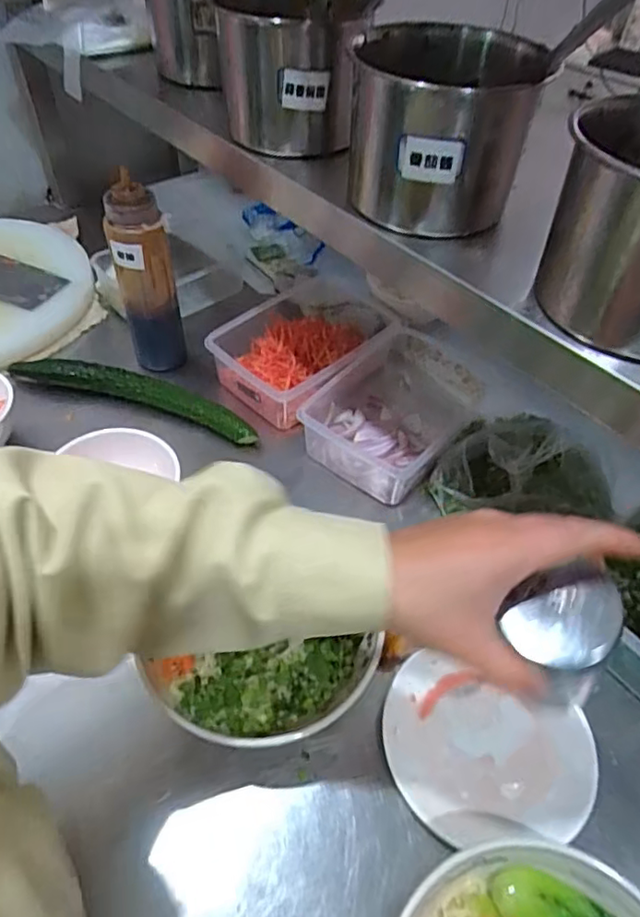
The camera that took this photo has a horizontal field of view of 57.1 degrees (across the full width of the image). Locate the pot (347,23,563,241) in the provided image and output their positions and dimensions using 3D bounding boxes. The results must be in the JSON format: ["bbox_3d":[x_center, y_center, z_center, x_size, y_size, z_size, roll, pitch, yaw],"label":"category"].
[{"bbox_3d":[0.091,-0.261,0.474,0.130,0.119,0.145,3,45,-4],"label":"pot"}]

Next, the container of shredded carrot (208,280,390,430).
[{"bbox_3d":[-0.017,-0.143,0.780,0.170,0.072,0.236,29,49,21],"label":"container of shredded carrot"}]

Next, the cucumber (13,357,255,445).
[{"bbox_3d":[-0.243,-0.088,0.745,0.347,0.039,0.046,17,46,10],"label":"cucumber"}]

